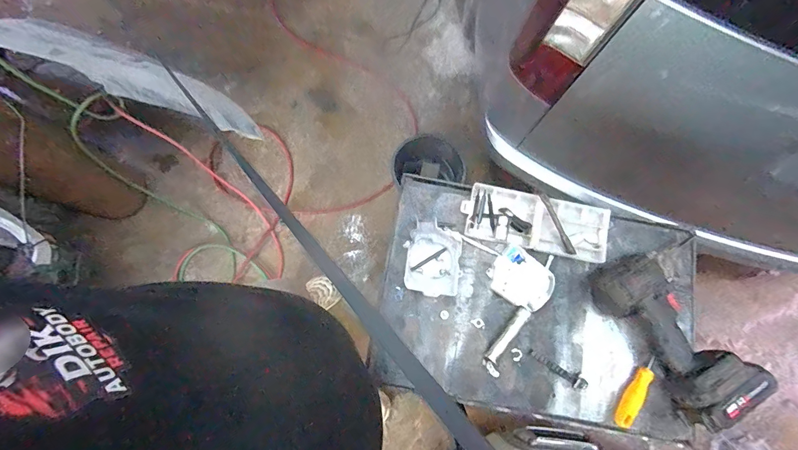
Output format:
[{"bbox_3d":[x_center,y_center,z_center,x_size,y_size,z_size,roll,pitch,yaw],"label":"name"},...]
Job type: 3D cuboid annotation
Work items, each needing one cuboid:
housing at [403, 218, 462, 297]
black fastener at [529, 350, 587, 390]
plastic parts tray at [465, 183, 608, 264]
[{"bbox_3d":[0.051,0.051,0.584,0.084,0.029,0.108,0,77,-3],"label":"housing"},{"bbox_3d":[0.231,0.209,0.549,0.089,0.017,0.022,29,72,7],"label":"black fastener"},{"bbox_3d":[0.215,-0.005,0.597,0.225,0.023,0.090,13,76,1],"label":"plastic parts tray"}]

